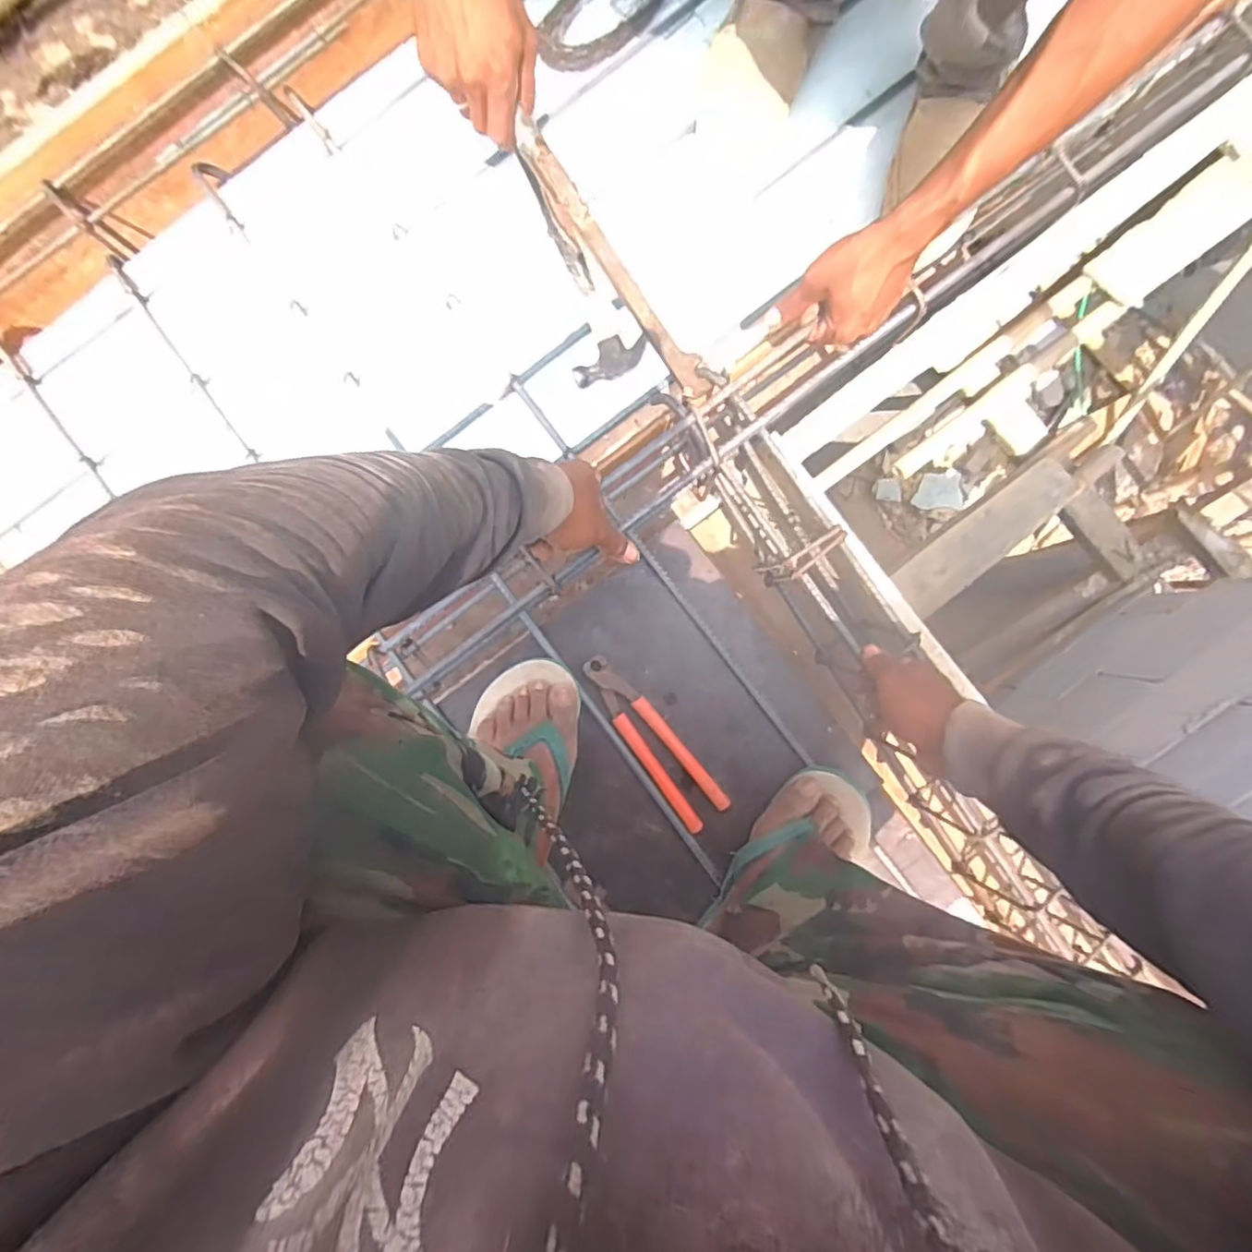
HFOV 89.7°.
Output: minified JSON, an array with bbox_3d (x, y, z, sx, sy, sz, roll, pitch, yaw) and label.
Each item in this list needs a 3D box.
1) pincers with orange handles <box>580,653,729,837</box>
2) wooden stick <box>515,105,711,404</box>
[{"bbox_3d":[0.026,0.129,0.702,0.055,0.016,0.220,-40,89,1],"label":"pincers with orange handles"},{"bbox_3d":[-0.006,-0.340,0.605,0.028,0.017,0.276,-38,103,1],"label":"wooden stick"}]

